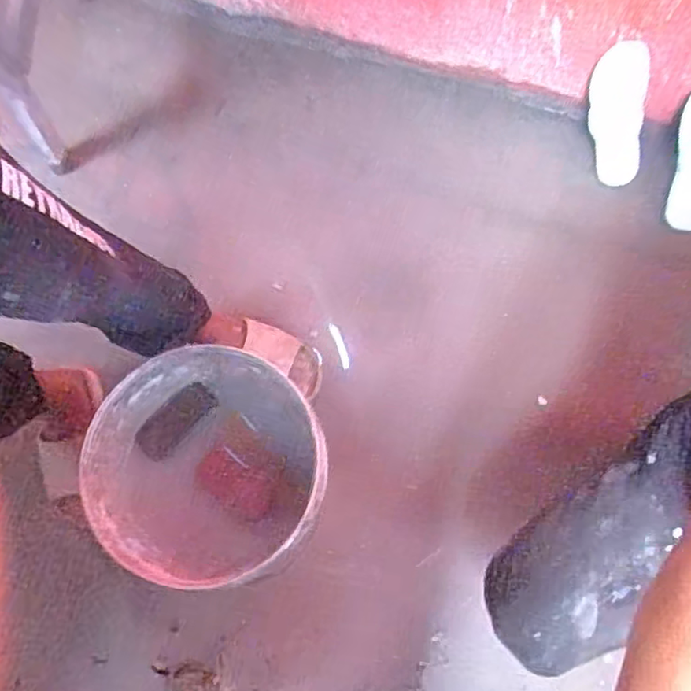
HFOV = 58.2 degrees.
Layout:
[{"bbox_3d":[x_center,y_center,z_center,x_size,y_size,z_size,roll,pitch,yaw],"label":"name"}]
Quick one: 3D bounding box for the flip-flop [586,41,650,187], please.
[{"bbox_3d":[0.546,-0.461,1.256,0.106,0.272,0.035,15,40,34],"label":"flip-flop"}]

